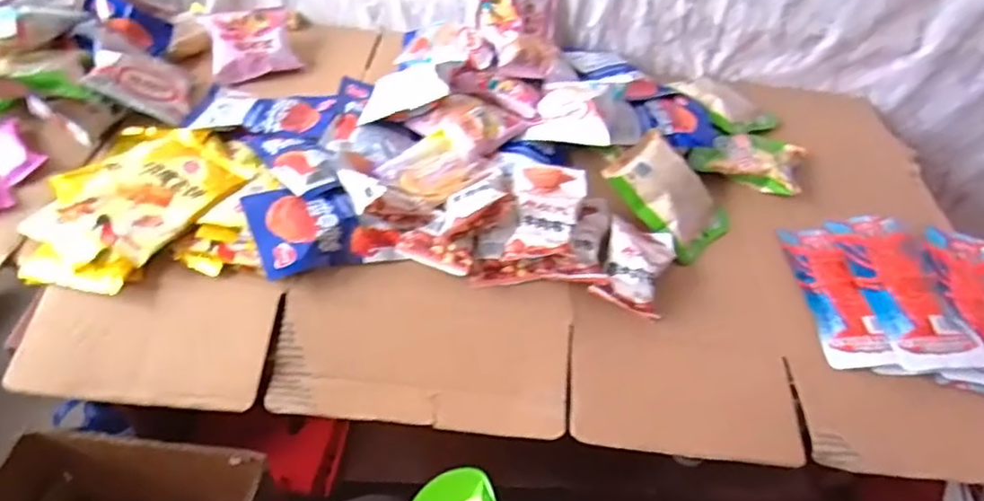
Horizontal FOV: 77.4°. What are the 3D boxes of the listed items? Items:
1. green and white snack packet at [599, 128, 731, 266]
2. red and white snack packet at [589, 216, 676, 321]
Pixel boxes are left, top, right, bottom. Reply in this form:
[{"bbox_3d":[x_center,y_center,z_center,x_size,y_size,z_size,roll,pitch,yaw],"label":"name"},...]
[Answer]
[{"bbox_3d":[0.212,-0.065,0.722,0.121,0.026,0.140,-38,91,-35],"label":"green and white snack packet"},{"bbox_3d":[0.153,0.016,0.655,0.071,0.051,0.117,17,46,9],"label":"red and white snack packet"}]

